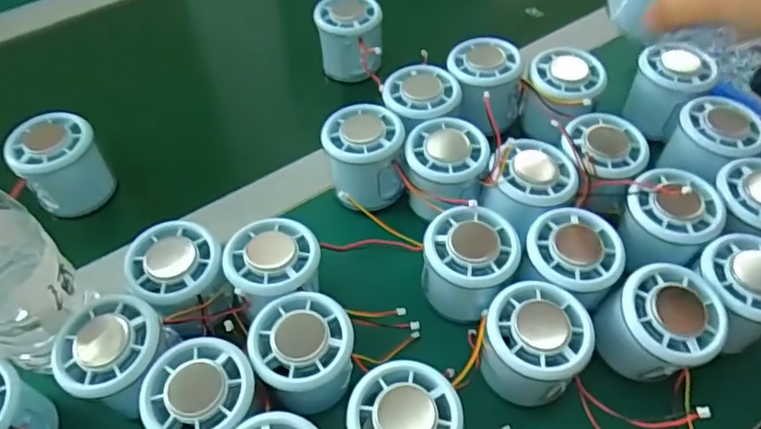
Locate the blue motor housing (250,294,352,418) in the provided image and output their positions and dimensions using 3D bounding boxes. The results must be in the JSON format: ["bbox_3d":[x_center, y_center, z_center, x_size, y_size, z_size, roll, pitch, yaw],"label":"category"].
[{"bbox_3d":[-0.044,0.083,0.338,0.054,0.057,0.051,-1,53,1],"label":"blue motor housing"}]

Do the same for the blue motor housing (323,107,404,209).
[{"bbox_3d":[-0.011,-0.042,0.419,0.054,0.048,0.059,-1,53,1],"label":"blue motor housing"}]

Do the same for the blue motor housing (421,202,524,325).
[{"bbox_3d":[0.055,0.034,0.371,0.058,0.057,0.056,3,53,4],"label":"blue motor housing"}]

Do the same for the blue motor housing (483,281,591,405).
[{"bbox_3d":[0.087,0.077,0.337,0.056,0.054,0.058,-1,53,1],"label":"blue motor housing"}]

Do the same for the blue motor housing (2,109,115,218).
[{"bbox_3d":[-0.238,-0.037,0.430,0.053,0.055,0.056,-1,53,1],"label":"blue motor housing"}]

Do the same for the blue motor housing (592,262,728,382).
[{"bbox_3d":[0.162,0.067,0.338,0.062,0.059,0.059,-27,57,-20],"label":"blue motor housing"}]

